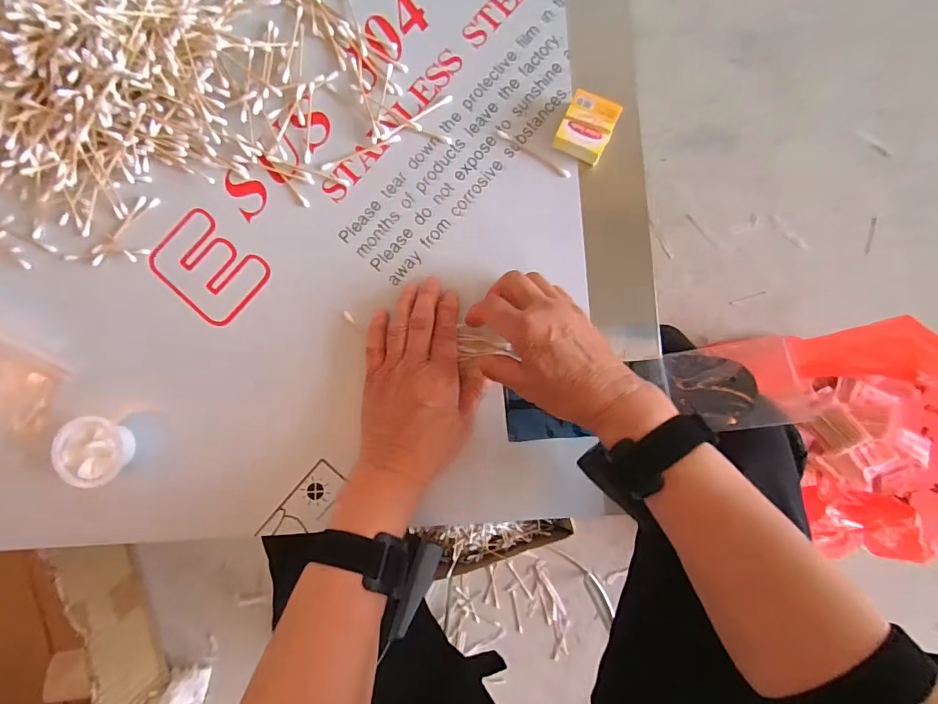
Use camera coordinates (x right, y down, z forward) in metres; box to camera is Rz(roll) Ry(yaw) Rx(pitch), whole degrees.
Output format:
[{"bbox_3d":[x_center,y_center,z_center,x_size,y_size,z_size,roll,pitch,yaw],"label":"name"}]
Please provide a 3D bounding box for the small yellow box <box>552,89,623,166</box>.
[{"bbox_3d":[0.098,-0.185,0.392,0.041,0.027,0.049,25,87,3],"label":"small yellow box"}]

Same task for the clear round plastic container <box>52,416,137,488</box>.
[{"bbox_3d":[-0.295,0.080,0.370,0.052,0.028,0.051,0,86,1],"label":"clear round plastic container"}]

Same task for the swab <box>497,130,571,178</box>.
[{"bbox_3d":[0.055,-0.170,0.402,0.073,0.005,0.007,33,86,1],"label":"swab"}]

